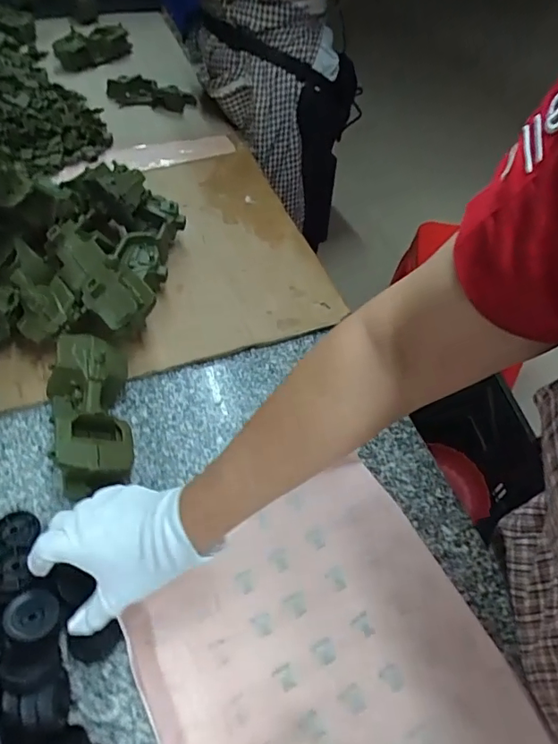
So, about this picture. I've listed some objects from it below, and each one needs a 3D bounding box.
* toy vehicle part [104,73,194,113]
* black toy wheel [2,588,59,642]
[{"bbox_3d":[-0.273,-0.575,1.070,0.181,0.046,0.059,11,52,7],"label":"toy vehicle part"},{"bbox_3d":[-0.204,0.202,0.429,0.039,0.014,0.039,2,51,-2],"label":"black toy wheel"}]

